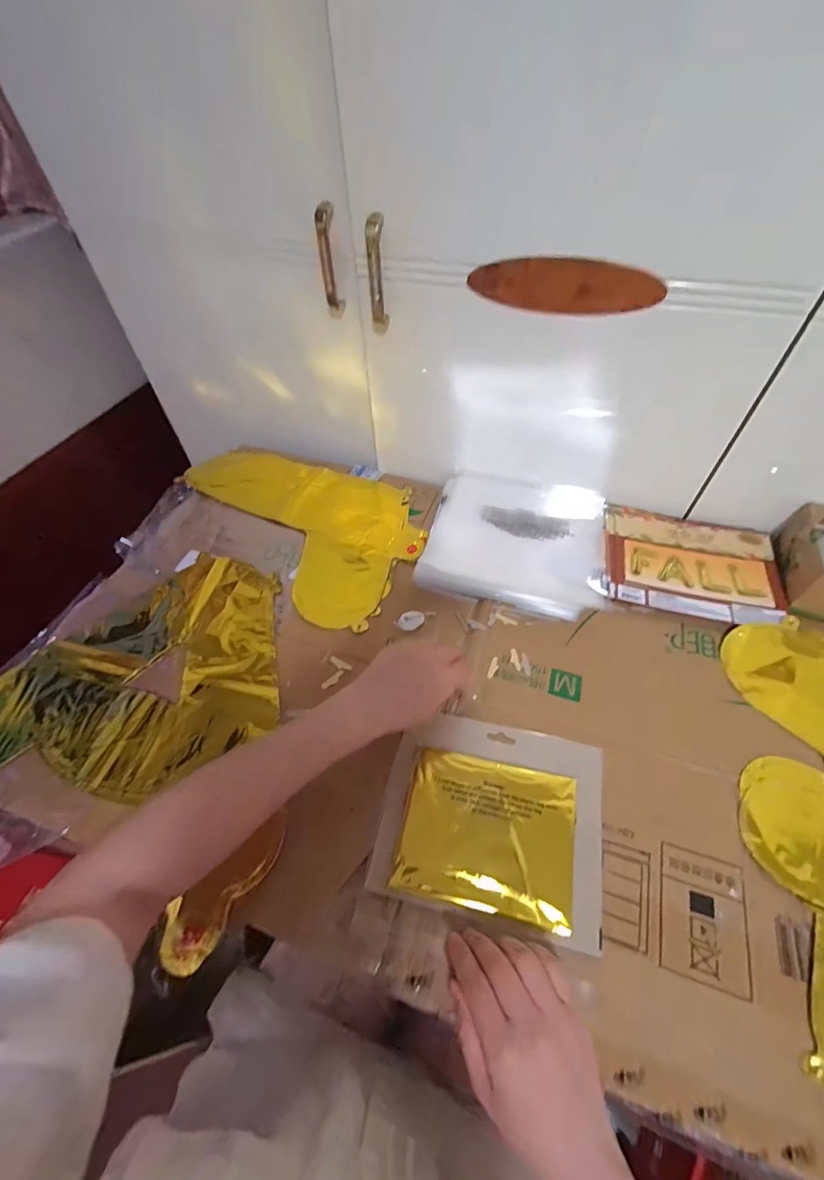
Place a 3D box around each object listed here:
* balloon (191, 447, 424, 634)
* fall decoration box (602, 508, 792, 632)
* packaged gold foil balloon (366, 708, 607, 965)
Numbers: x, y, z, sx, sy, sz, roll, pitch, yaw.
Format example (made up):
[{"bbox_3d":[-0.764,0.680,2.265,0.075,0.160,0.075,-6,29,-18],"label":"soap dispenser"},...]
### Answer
[{"bbox_3d":[-0.147,-0.115,0.650,0.391,0.016,0.227,37,63,25],"label":"balloon"},{"bbox_3d":[0.358,-0.036,0.580,0.210,0.014,0.168,11,55,9],"label":"fall decoration box"},{"bbox_3d":[0.073,0.203,0.409,0.191,0.009,0.162,11,55,9],"label":"packaged gold foil balloon"}]

